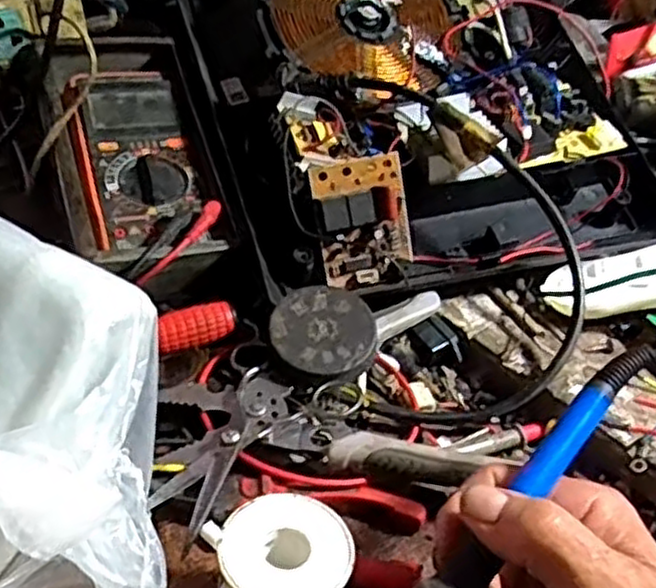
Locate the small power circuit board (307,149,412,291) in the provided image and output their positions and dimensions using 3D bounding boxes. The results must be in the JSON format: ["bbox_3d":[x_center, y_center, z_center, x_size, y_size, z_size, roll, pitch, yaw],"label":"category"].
[{"bbox_3d":[0.023,-0.043,0.461,0.059,0.077,0.020,-9,12,-12],"label":"small power circuit board"}]

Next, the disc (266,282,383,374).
[{"bbox_3d":[-0.001,0.018,0.407,0.056,0.004,0.053,1,54,-2],"label":"disc"}]

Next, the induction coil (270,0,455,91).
[{"bbox_3d":[0.028,-0.210,0.564,0.133,0.012,0.137,15,61,-8],"label":"induction coil"}]

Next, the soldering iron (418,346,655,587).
[{"bbox_3d":[0.065,0.089,0.280,0.017,0.018,0.198,32,63,31],"label":"soldering iron"}]

